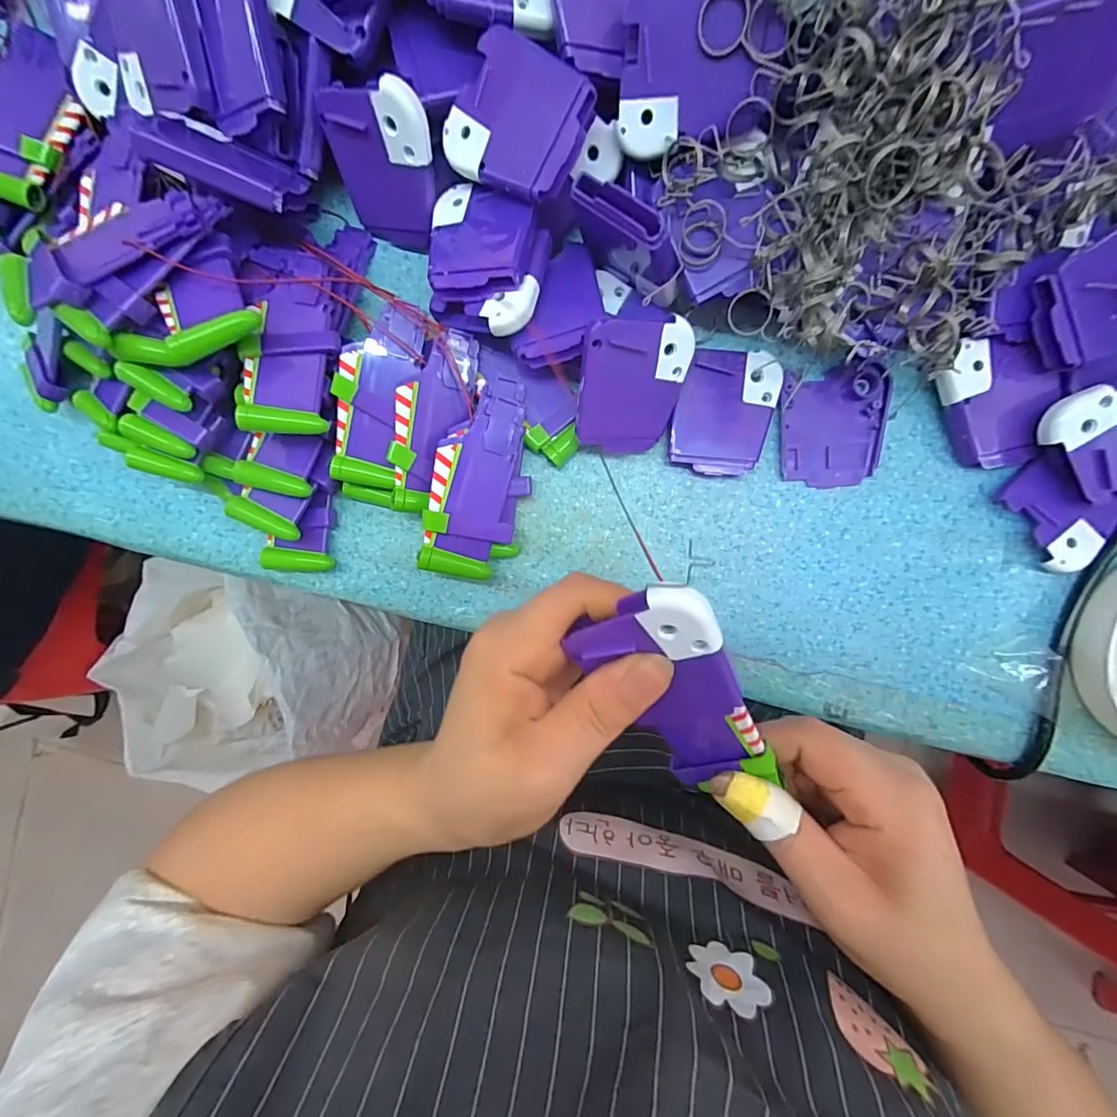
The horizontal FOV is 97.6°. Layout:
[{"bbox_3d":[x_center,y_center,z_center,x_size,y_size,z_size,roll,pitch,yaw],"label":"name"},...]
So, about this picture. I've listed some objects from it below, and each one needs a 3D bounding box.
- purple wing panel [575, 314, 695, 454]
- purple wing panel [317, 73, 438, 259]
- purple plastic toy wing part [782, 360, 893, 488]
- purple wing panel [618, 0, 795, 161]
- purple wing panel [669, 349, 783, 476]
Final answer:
[{"bbox_3d":[0.036,-0.081,0.235,0.052,0.004,0.061,-3,125,-13],"label":"purple wing panel"},{"bbox_3d":[-0.081,-0.181,0.231,0.049,0.062,0.008,13,58,16],"label":"purple wing panel"},{"bbox_3d":[0.140,-0.067,0.249,0.052,0.008,0.059,-4,94,3],"label":"purple plastic toy wing part"},{"bbox_3d":[0.053,-0.194,0.194,0.060,0.009,0.049,5,129,18],"label":"purple wing panel"},{"bbox_3d":[0.084,-0.074,0.251,0.047,0.011,0.062,17,94,2],"label":"purple wing panel"}]

